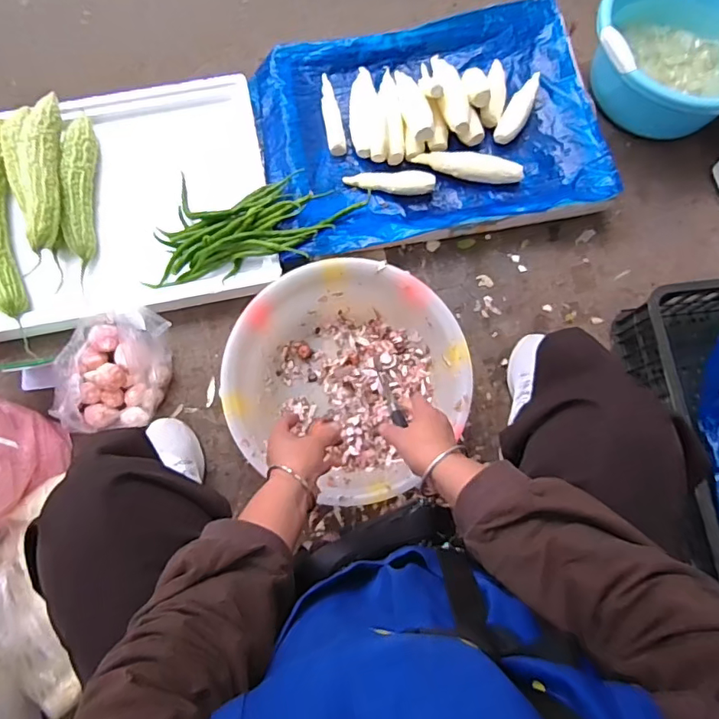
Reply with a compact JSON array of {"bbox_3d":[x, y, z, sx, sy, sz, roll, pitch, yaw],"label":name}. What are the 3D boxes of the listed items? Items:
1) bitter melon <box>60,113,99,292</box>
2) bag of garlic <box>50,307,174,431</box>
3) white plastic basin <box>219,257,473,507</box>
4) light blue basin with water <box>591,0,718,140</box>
[{"bbox_3d":[-0.511,-0.304,0.907,0.049,0.049,0.308,-4,77,-2],"label":"bitter melon"},{"bbox_3d":[-0.412,0.018,0.825,0.165,0.138,0.205,19,77,3],"label":"bag of garlic"},{"bbox_3d":[-0.019,0.037,0.825,0.370,0.133,0.344,0,77,-1],"label":"white plastic basin"},{"bbox_3d":[0.626,-0.608,0.978,0.341,0.152,0.289,19,77,3],"label":"light blue basin with water"}]

